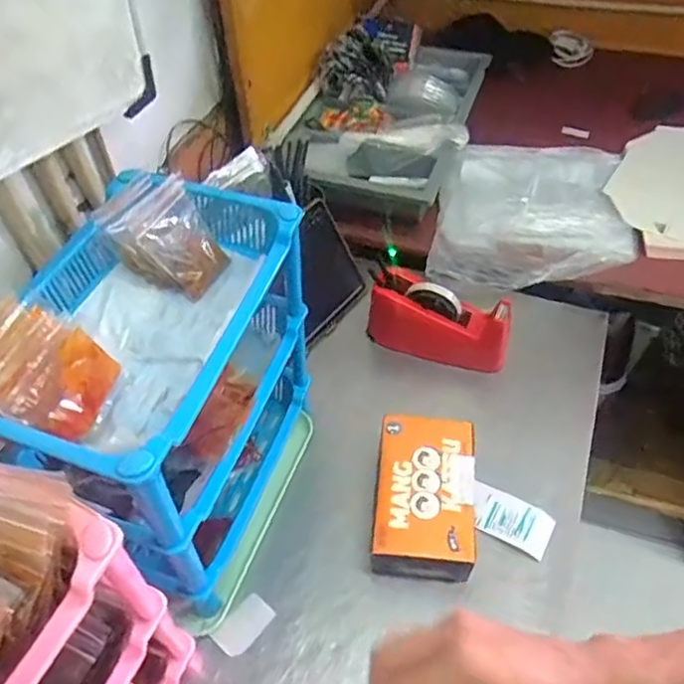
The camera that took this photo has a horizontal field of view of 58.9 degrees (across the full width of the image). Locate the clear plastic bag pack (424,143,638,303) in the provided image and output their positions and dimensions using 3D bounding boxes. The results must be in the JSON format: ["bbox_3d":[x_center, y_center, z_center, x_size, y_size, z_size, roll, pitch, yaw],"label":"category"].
[{"bbox_3d":[0.314,-0.225,0.997,0.306,0.040,0.335,5,50,7],"label":"clear plastic bag pack"}]

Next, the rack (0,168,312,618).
[{"bbox_3d":[-0.175,0.063,0.638,0.201,0.357,0.299,15,52,14],"label":"rack"}]

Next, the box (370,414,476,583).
[{"bbox_3d":[0.096,0.183,0.718,0.110,0.078,0.172,5,50,6],"label":"box"}]

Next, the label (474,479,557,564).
[{"bbox_3d":[0.200,0.209,0.720,0.097,0.012,0.056,21,59,21],"label":"label"}]

